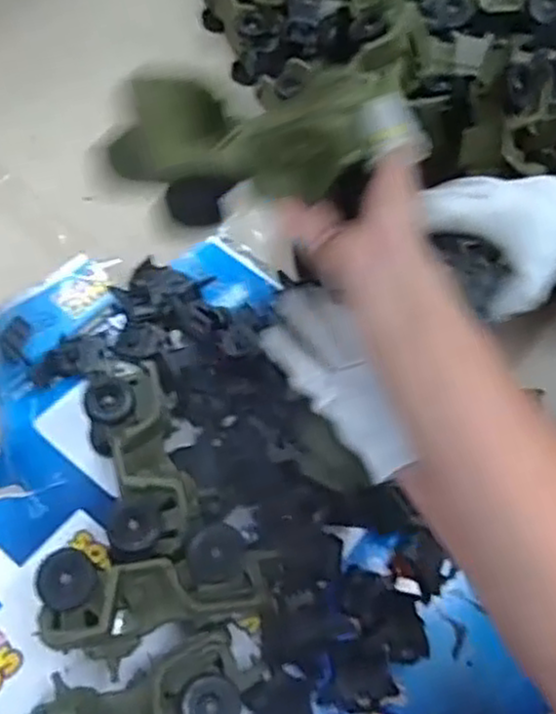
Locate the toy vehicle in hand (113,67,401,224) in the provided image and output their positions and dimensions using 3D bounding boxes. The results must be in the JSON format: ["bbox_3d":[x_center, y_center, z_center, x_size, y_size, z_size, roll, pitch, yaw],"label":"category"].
[{"bbox_3d":[-0.015,-0.129,0.453,0.168,0.076,0.081,-7,56,-12],"label":"toy vehicle in hand"}]

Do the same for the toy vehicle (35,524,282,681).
[{"bbox_3d":[-0.089,0.190,0.575,0.181,0.082,0.072,-9,56,-10],"label":"toy vehicle"}]

